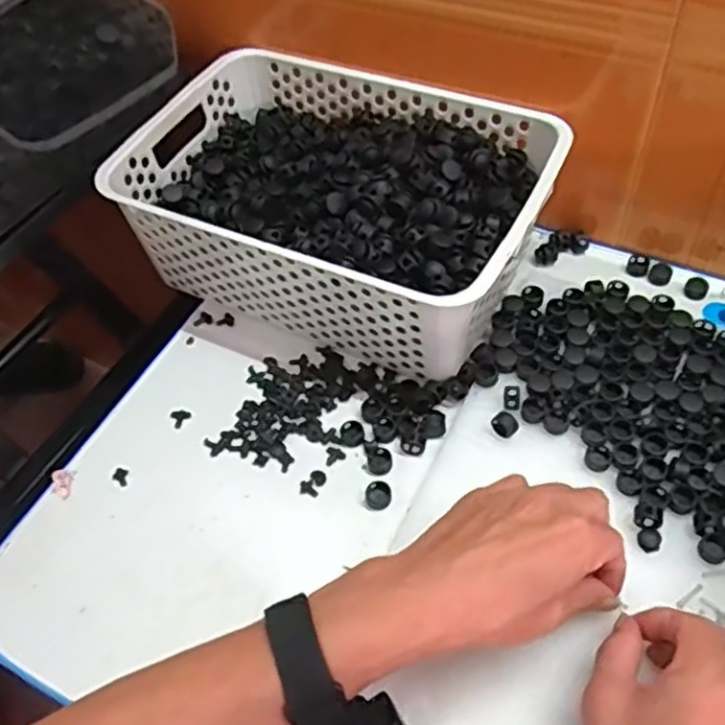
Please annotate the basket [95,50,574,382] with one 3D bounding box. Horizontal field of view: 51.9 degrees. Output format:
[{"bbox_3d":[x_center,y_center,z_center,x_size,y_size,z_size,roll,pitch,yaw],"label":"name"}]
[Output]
[{"bbox_3d":[-0.016,-0.122,0.584,0.303,0.106,0.201,19,57,19],"label":"basket"}]

